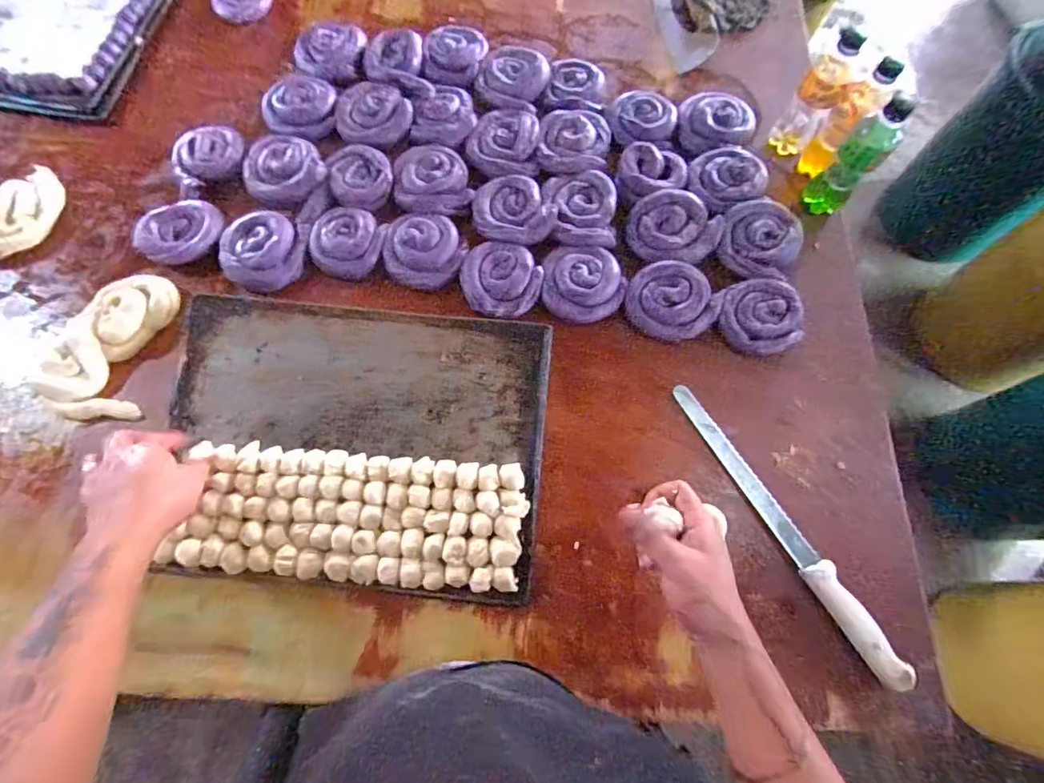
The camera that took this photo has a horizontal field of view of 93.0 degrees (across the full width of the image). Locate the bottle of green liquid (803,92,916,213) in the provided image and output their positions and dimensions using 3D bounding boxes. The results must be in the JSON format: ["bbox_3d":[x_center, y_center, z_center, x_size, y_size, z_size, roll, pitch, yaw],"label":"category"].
[{"bbox_3d":[0.454,-0.314,0.675,0.053,0.164,0.055,37,73,11],"label":"bottle of green liquid"}]

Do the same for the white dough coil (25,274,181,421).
[{"bbox_3d":[-0.521,-0.060,0.625,0.131,0.032,0.189,10,70,2],"label":"white dough coil"}]

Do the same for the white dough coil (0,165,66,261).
[{"bbox_3d":[-0.701,-0.236,0.678,0.099,0.032,0.162,35,73,10],"label":"white dough coil"}]

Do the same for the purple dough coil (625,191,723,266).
[{"bbox_3d":[0.215,-0.235,0.699,0.119,0.041,0.111,1,70,-2],"label":"purple dough coil"}]

